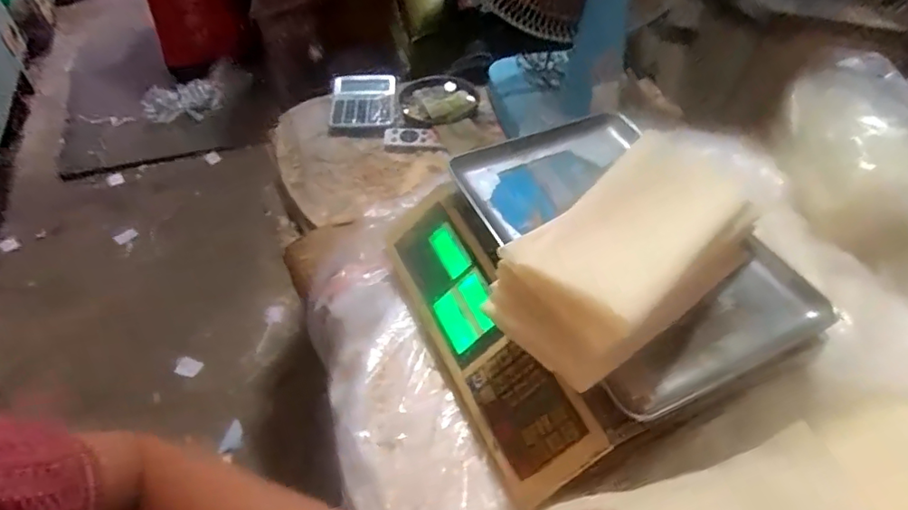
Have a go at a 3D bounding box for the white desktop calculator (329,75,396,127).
[{"bbox_3d":[-0.150,-0.250,0.905,0.111,0.035,0.125,-1,47,-2],"label":"white desktop calculator"}]

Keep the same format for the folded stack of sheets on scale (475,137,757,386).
[{"bbox_3d":[0.161,-0.008,0.496,0.257,0.079,0.127,-33,55,-28],"label":"folded stack of sheets on scale"}]

